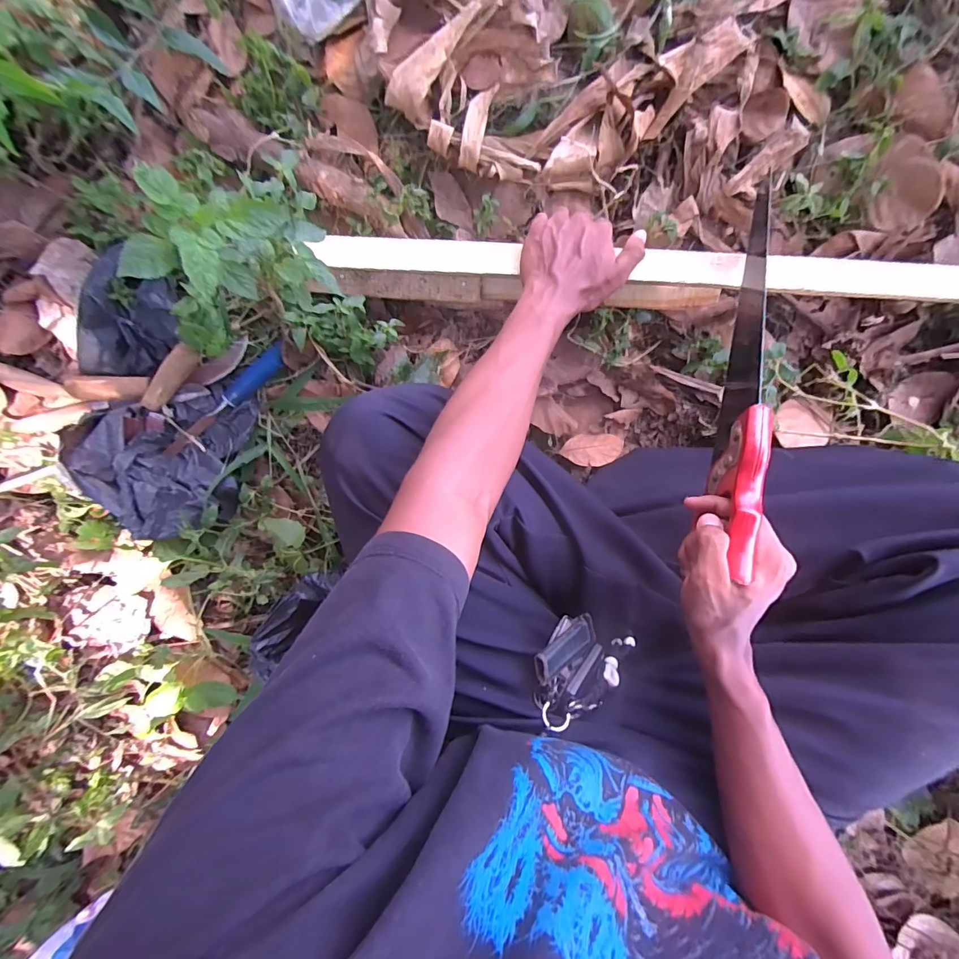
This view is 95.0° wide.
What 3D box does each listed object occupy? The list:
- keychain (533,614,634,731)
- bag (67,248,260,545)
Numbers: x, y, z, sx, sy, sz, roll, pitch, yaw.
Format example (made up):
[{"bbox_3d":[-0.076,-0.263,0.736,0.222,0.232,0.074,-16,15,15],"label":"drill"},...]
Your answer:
[{"bbox_3d":[0.104,0.170,0.429,0.129,0.032,0.076,-27,96,-37],"label":"keychain"},{"bbox_3d":[-0.370,-0.089,0.490,0.154,0.101,0.302,-25,94,6],"label":"bag"}]

